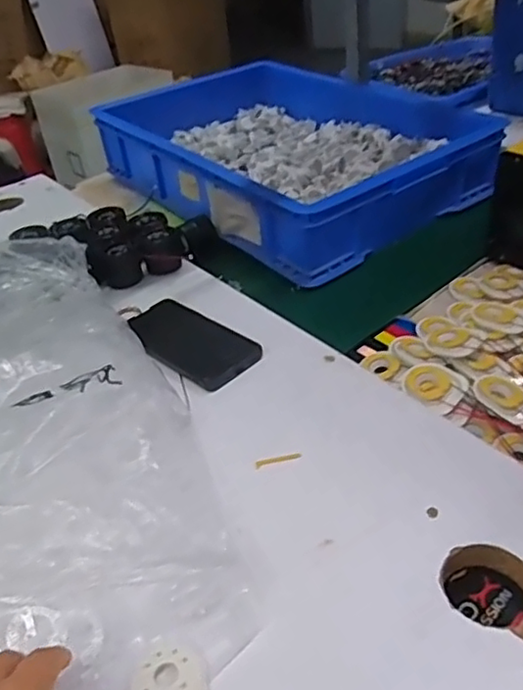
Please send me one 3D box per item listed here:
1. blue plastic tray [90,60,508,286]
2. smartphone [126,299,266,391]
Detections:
[{"bbox_3d":[0.037,-0.332,1.051,0.417,0.118,0.577,-31,42,-29],"label":"blue plastic tray"},{"bbox_3d":[-0.079,-0.005,0.673,0.159,0.011,0.077,30,48,34],"label":"smartphone"}]

